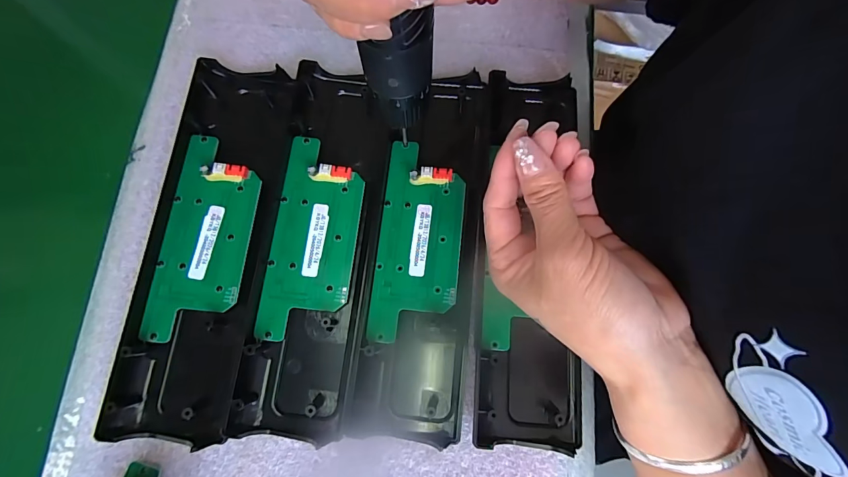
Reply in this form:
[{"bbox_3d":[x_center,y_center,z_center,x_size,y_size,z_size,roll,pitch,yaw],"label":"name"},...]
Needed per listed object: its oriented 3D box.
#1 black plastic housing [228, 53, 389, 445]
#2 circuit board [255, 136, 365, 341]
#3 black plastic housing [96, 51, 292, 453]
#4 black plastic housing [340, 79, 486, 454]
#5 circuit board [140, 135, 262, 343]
[{"bbox_3d":[-0.070,-0.002,0.251,0.071,0.018,0.244,7,78,-1],"label":"black plastic housing"},{"bbox_3d":[-0.073,-0.002,0.248,0.055,0.008,0.133,7,78,-1],"label":"circuit board"},{"bbox_3d":[-0.147,-0.003,0.246,0.081,0.021,0.244,6,78,-1],"label":"black plastic housing"},{"bbox_3d":[-0.002,0.002,0.250,0.070,0.017,0.239,5,78,-2],"label":"black plastic housing"},{"bbox_3d":[-0.143,-0.002,0.245,0.054,0.009,0.133,6,78,-1],"label":"circuit board"}]

